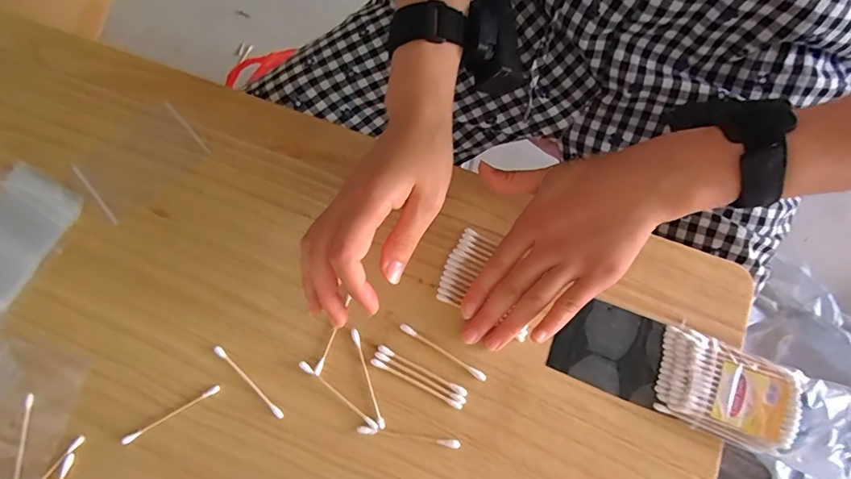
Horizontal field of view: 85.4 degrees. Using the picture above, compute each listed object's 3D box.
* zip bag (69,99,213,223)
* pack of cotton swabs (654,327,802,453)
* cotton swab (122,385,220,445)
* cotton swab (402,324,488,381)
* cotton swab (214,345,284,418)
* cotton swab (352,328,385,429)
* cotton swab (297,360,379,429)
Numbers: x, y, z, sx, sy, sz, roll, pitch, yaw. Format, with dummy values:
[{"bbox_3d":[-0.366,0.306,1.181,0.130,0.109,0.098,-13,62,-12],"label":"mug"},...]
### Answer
[{"bbox_3d":[-0.240,-0.067,0.388,0.097,0.004,0.072,-40,77,-10],"label":"zip bag"},{"bbox_3d":[0.207,0.105,0.321,0.088,0.017,0.060,22,75,7],"label":"pack of cotton swabs"},{"bbox_3d":[-0.181,0.124,0.327,0.072,0.004,0.005,-29,75,-7],"label":"cotton swab"},{"bbox_3d":[0.012,0.081,0.335,0.071,0.004,0.005,31,76,10],"label":"cotton swab"},{"bbox_3d":[-0.128,0.102,0.333,0.071,0.004,0.005,41,78,12],"label":"cotton swab"},{"bbox_3d":[-0.041,0.099,0.331,0.005,0.004,0.071,-18,74,-4],"label":"cotton swab"},{"bbox_3d":[-0.062,0.110,0.327,0.071,0.005,0.005,37,77,11],"label":"cotton swab"}]

